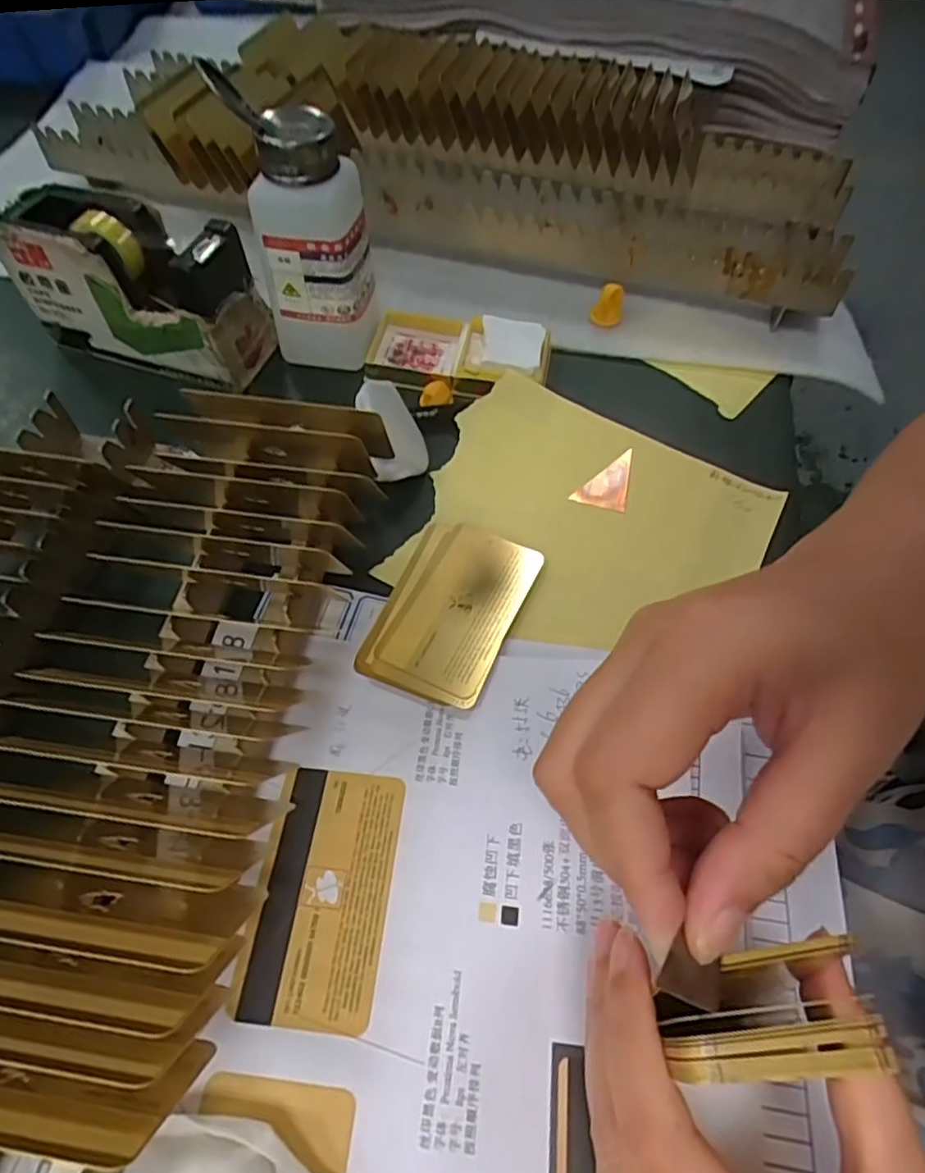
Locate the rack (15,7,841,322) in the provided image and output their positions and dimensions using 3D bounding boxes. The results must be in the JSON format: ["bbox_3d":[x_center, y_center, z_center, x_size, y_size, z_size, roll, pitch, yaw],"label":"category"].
[{"bbox_3d":[0.062,-0.307,0.464,0.402,0.087,0.208,11,58,6],"label":"rack"}]

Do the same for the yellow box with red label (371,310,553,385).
[{"bbox_3d":[-0.002,-0.148,0.398,0.109,0.016,0.053,7,58,4],"label":"yellow box with red label"}]

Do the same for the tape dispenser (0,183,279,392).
[{"bbox_3d":[-0.188,-0.174,0.379,0.139,0.076,0.050,16,59,9],"label":"tape dispenser"}]

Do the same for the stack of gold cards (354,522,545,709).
[{"bbox_3d":[-0.006,0.009,0.308,0.060,0.005,0.094,20,59,12],"label":"stack of gold cards"}]

